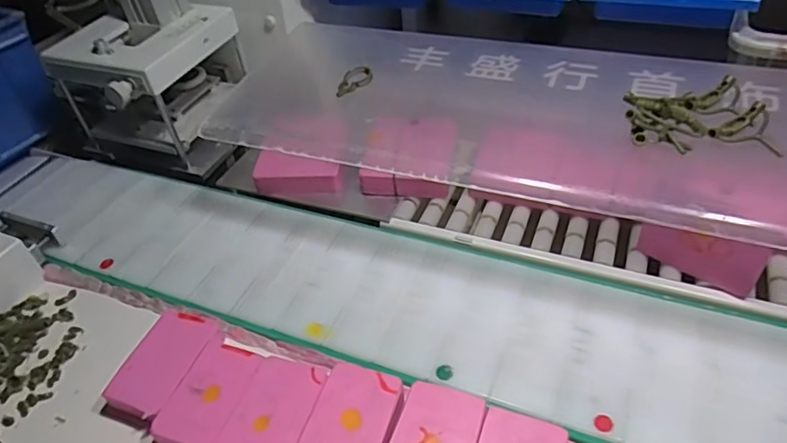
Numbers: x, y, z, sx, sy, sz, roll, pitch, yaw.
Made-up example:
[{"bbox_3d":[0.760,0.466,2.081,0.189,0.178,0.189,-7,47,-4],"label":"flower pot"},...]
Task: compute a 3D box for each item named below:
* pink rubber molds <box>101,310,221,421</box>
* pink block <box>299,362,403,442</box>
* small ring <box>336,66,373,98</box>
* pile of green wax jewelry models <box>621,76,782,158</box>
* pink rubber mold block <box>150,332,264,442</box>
[{"bbox_3d":[-0.149,0.094,0.368,0.047,0.018,0.076,13,46,19],"label":"pink rubber molds"},{"bbox_3d":[-0.024,0.123,0.323,0.048,0.021,0.073,9,45,15],"label":"pink block"},{"bbox_3d":[-0.030,-0.106,0.430,0.020,0.011,0.035,12,46,18],"label":"small ring"},{"bbox_3d":[0.187,-0.067,0.348,0.085,0.017,0.062,-1,43,5],"label":"pile of green wax jewelry models"},{"bbox_3d":[-0.112,0.110,0.347,0.044,0.019,0.074,10,45,17],"label":"pink rubber mold block"}]

